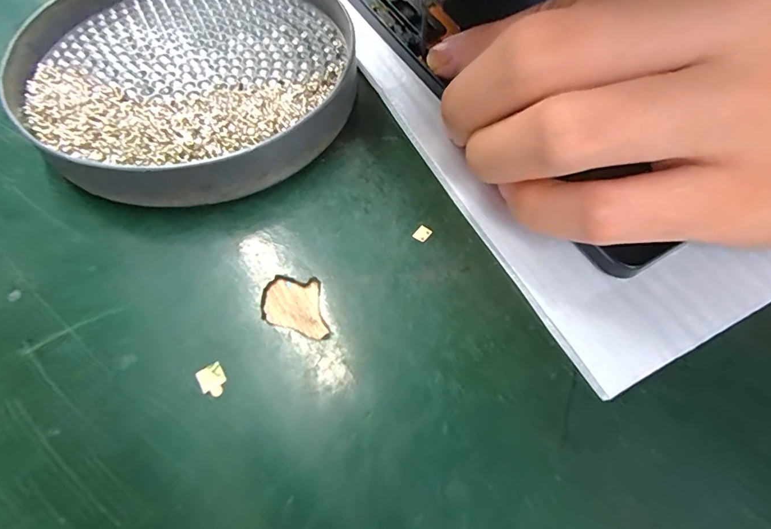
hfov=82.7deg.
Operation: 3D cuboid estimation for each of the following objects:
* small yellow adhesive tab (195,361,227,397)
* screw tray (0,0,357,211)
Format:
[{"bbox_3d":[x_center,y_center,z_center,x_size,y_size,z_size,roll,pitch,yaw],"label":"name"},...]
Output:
[{"bbox_3d":[-0.044,0.030,0.113,0.006,0.004,0.009,-33,65,-11],"label":"small yellow adhesive tab"},{"bbox_3d":[-0.069,-0.074,0.157,0.112,0.020,0.114,28,66,15],"label":"screw tray"}]

